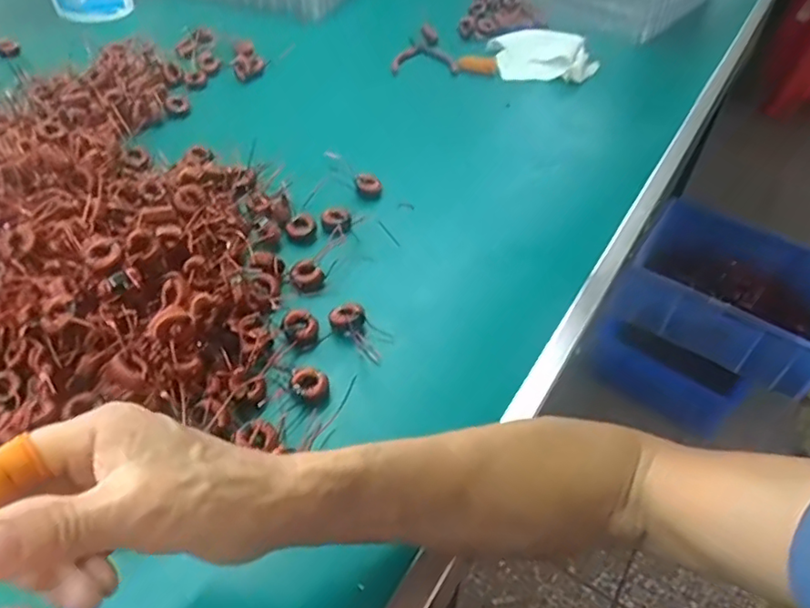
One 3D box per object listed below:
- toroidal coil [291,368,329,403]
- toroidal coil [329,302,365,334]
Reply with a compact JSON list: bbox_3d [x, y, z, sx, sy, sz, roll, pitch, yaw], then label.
[{"bbox_3d":[-0.066,0.058,0.429,0.025,0.010,0.028,-8,47,-11],"label":"toroidal coil"},{"bbox_3d":[-0.046,0.011,0.471,0.020,0.019,0.023,31,52,25],"label":"toroidal coil"}]

